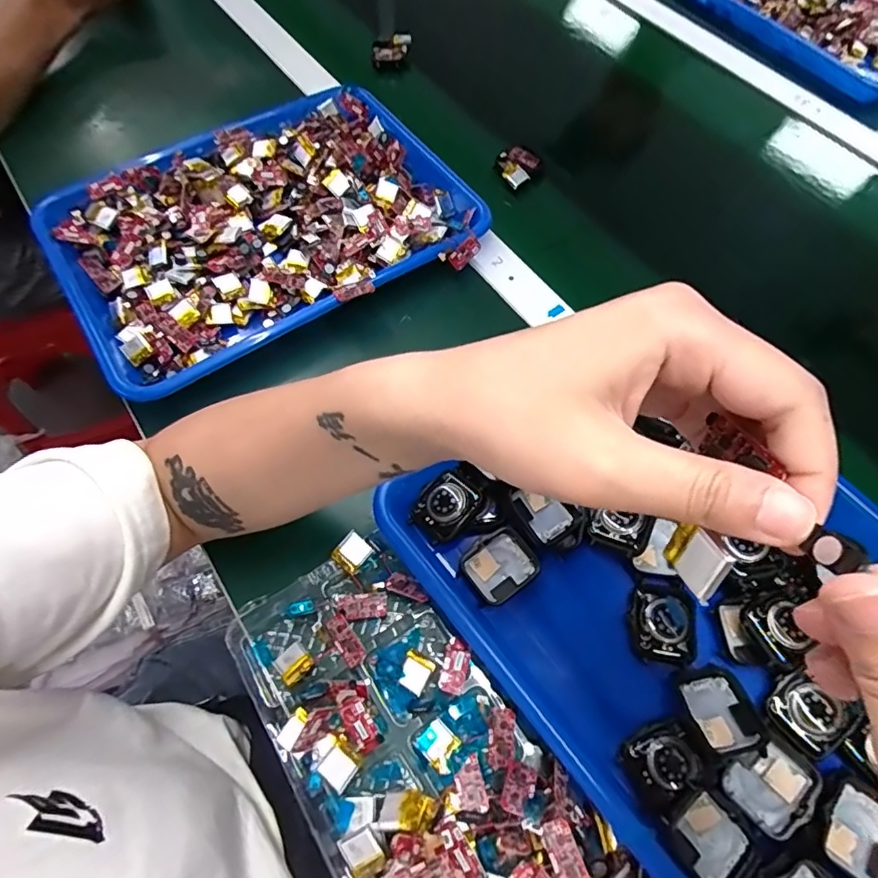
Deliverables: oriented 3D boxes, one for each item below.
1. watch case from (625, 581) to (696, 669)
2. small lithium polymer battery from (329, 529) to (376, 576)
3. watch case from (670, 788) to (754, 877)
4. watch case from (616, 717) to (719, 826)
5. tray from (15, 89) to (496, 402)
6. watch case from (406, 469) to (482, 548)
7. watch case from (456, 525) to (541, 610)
[{"bbox_3d":[0.128,0.104,0.307,0.036,0.007,0.044,6,62,1],"label":"watch case"},{"bbox_3d":[-0.054,0.071,0.334,0.021,0.004,0.022,51,57,-10],"label":"small lithium polymer battery"},{"bbox_3d":[0.133,0.196,0.261,0.032,0.012,0.037,-39,70,-20],"label":"watch case"},{"bbox_3d":[0.117,0.167,0.274,0.041,0.007,0.036,-28,67,-16],"label":"watch case"},{"bbox_3d":[-0.151,-0.187,0.460,0.338,0.041,0.257,-27,66,-15],"label":"tray"},{"bbox_3d":[0.004,0.041,0.333,0.042,0.011,0.035,-40,71,-20],"label":"watch case"},{"bbox_3d":[0.036,0.076,0.322,0.043,0.005,0.037,-31,68,-17],"label":"watch case"}]

